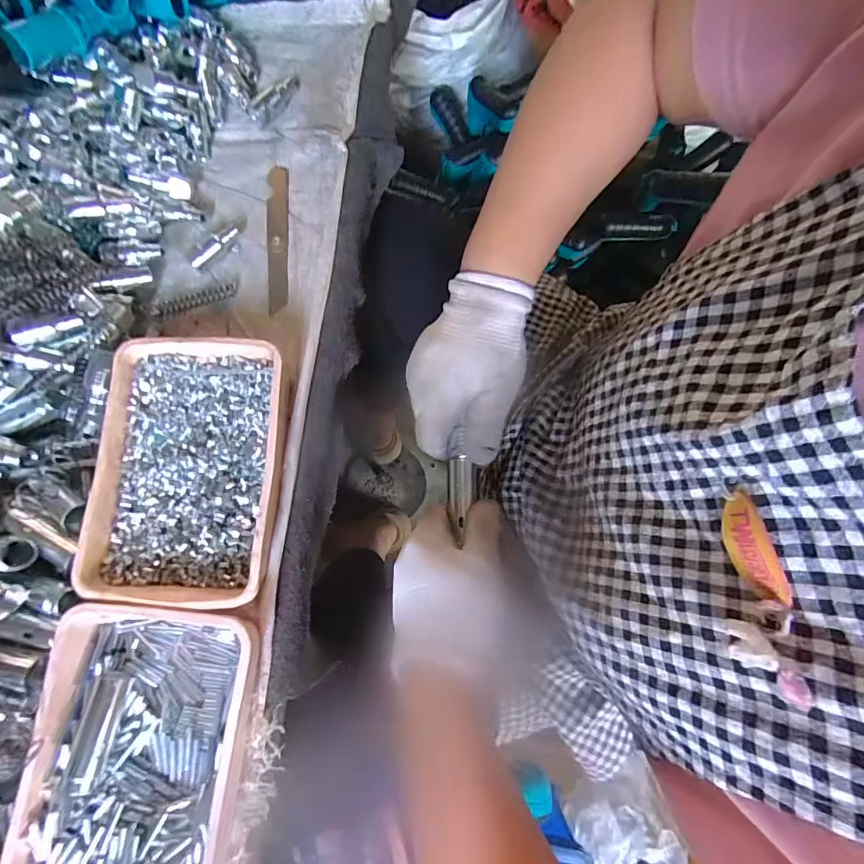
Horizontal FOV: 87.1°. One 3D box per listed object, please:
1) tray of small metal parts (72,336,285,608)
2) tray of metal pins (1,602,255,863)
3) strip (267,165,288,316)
[{"bbox_3d":[-0.190,0.027,0.358,0.141,0.033,0.202,0,78,1],"label":"tray of small metal parts"},{"bbox_3d":[-0.205,0.227,0.318,0.138,0.038,0.201,5,78,3],"label":"tray of metal pins"},{"bbox_3d":[-0.144,-0.182,0.425,0.019,0.004,0.150,-4,78,1],"label":"strip"}]

